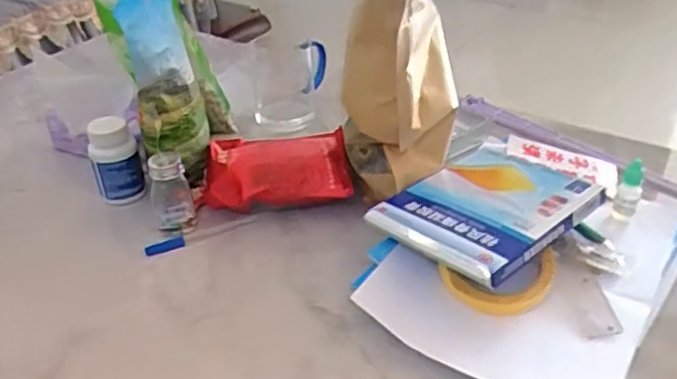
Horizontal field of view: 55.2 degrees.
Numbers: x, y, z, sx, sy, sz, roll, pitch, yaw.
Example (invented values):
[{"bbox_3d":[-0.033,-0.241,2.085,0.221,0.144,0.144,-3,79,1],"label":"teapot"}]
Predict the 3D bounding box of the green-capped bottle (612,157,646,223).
[{"bbox_3d":[0.283,0.004,0.631,0.021,0.070,0.019,17,39,26],"label":"green-capped bottle"}]

